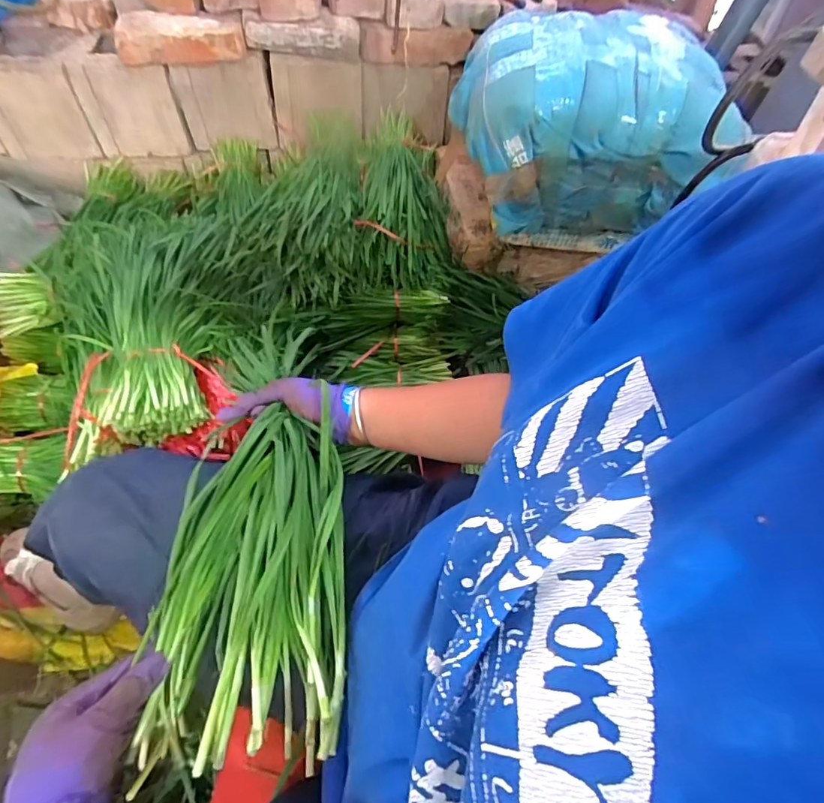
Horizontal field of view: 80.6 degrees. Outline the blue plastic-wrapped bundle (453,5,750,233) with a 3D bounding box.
[{"bbox_3d":[0.280,-0.482,0.887,0.412,0.276,0.320,-1,56,-6],"label":"blue plastic-wrapped bundle"}]

